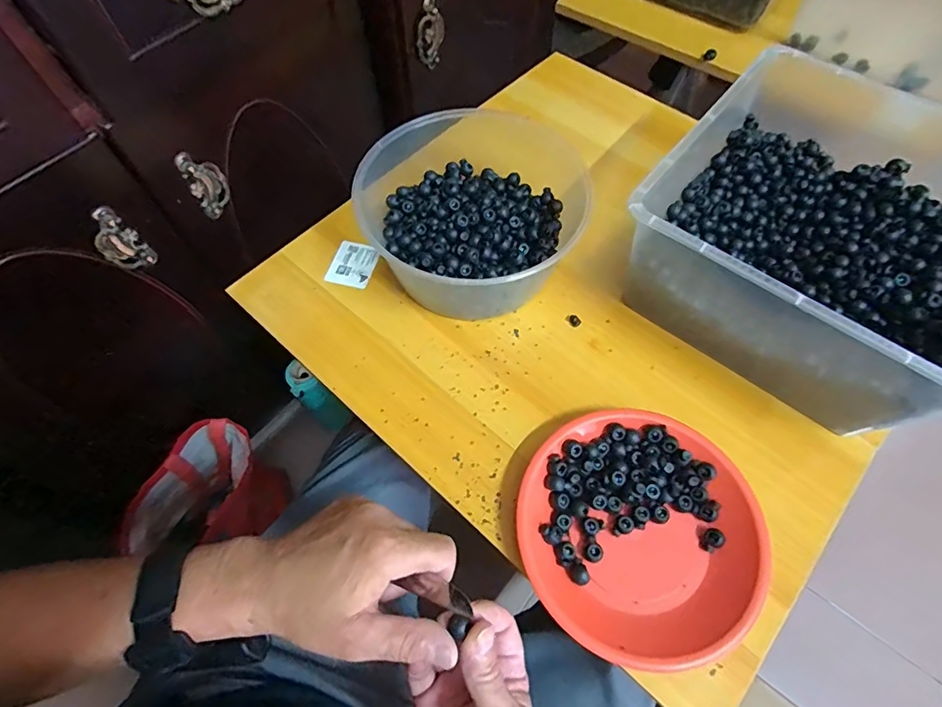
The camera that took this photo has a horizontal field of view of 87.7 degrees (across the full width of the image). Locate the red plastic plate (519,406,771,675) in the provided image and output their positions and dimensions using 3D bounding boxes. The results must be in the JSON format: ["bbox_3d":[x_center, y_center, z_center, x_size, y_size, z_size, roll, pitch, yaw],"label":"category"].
[{"bbox_3d":[0.139,0.146,0.414,0.187,0.034,0.197,0,63,0],"label":"red plastic plate"}]

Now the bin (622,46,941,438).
[{"bbox_3d":[0.333,-0.102,0.479,0.297,0.153,0.281,36,68,17],"label":"bin"}]

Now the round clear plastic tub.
[{"bbox_3d":[0.004,-0.172,0.545,0.238,0.090,0.258,24,65,12],"label":"round clear plastic tub"}]

